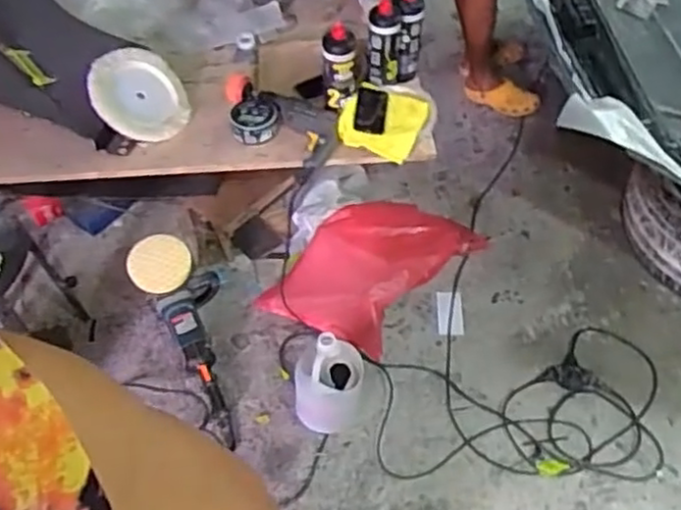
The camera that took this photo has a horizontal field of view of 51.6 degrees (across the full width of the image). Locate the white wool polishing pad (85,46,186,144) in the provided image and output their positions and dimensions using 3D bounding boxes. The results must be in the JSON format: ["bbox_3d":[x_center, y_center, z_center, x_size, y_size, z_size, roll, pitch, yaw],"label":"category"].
[{"bbox_3d":[-0.495,-0.394,1.740,0.223,0.028,0.245,-31,89,-30],"label":"white wool polishing pad"}]

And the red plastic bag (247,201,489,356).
[{"bbox_3d":[0.088,0.014,1.862,0.355,0.151,0.527,32,58,25],"label":"red plastic bag"}]

